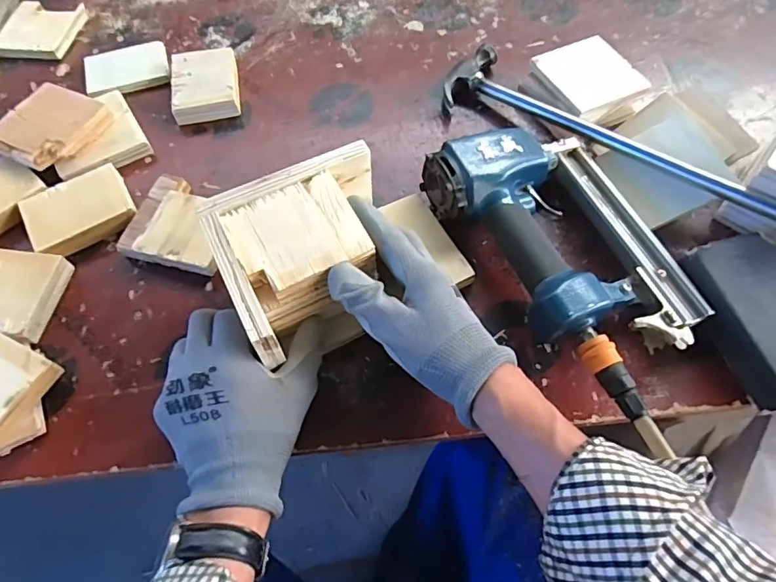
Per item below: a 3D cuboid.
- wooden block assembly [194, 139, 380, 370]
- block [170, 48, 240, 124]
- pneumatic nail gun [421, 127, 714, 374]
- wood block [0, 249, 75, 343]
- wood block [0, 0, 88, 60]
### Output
[{"bbox_3d":[-0.054,-0.032,0.399,0.139,0.059,0.120,-28,65,-12],"label":"wooden block assembly"},{"bbox_3d":[-0.202,-0.228,0.574,0.070,0.023,0.094,-12,63,-4],"label":"block"},{"bbox_3d":[0.149,-0.042,0.443,0.174,0.065,0.221,-16,63,-6],"label":"pneumatic nail gun"},{"bbox_3d":[-0.340,0.003,0.453,0.096,0.029,0.079,5,63,4],"label":"wood block"},{"bbox_3d":[-0.418,-0.313,0.620,0.089,0.010,0.095,6,63,5],"label":"wood block"}]

